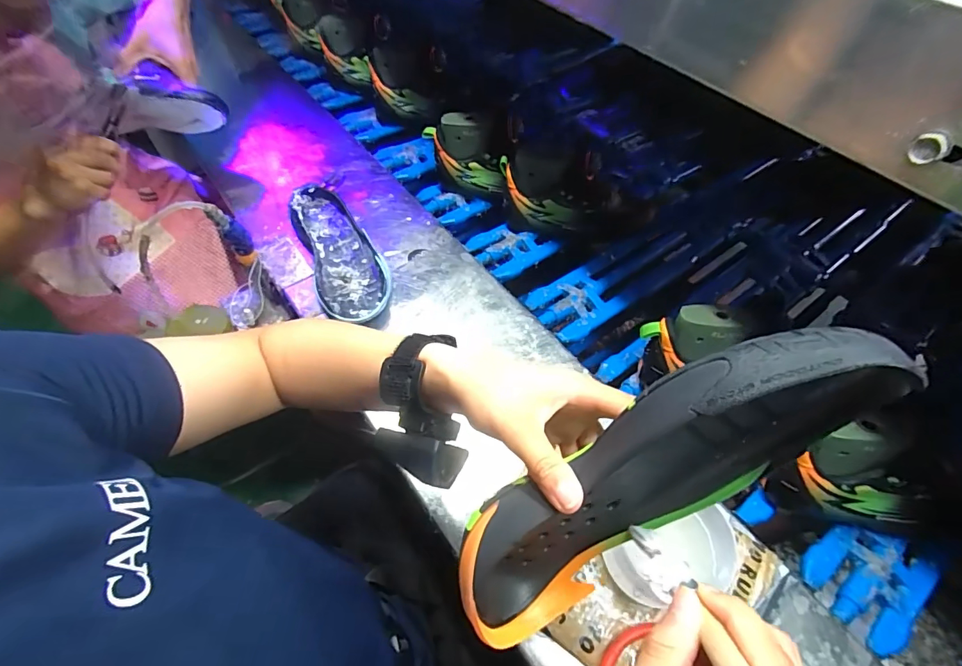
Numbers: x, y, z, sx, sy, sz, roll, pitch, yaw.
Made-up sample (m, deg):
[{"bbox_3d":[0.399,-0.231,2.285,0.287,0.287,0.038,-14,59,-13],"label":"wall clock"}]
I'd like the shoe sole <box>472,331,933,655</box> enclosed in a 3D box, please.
[{"bbox_3d":[0.085,0.079,0.240,0.090,0.240,0.061,10,40,-51],"label":"shoe sole"}]

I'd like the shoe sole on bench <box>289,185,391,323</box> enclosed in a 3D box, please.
[{"bbox_3d":[-0.191,-0.114,0.611,0.093,0.047,0.228,-20,59,-15],"label":"shoe sole on bench"}]

